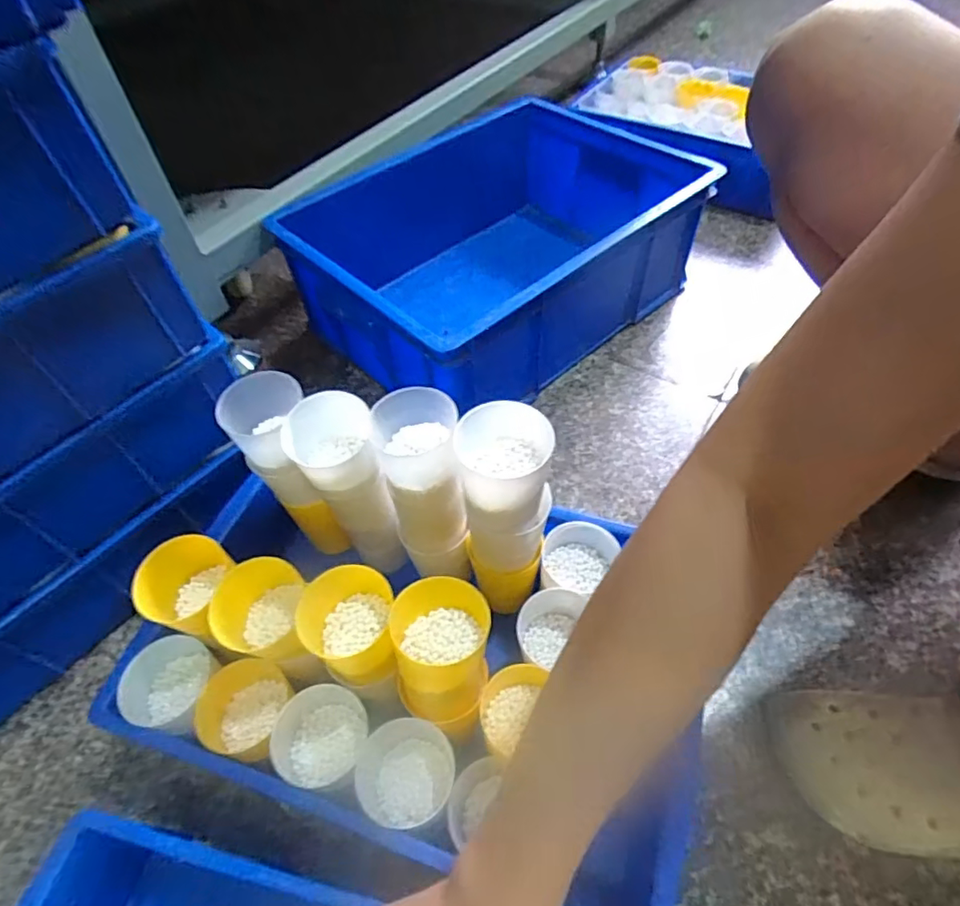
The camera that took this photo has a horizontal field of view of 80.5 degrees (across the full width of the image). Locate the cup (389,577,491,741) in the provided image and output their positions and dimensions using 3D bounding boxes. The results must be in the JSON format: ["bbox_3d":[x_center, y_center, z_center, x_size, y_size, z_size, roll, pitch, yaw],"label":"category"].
[{"bbox_3d":[-0.027,0.147,0.401,0.063,0.094,0.081,3,52,5],"label":"cup"}]

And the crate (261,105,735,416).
[{"bbox_3d":[0.028,-0.284,0.777,0.511,0.174,0.361,-38,59,-24],"label":"crate"}]

